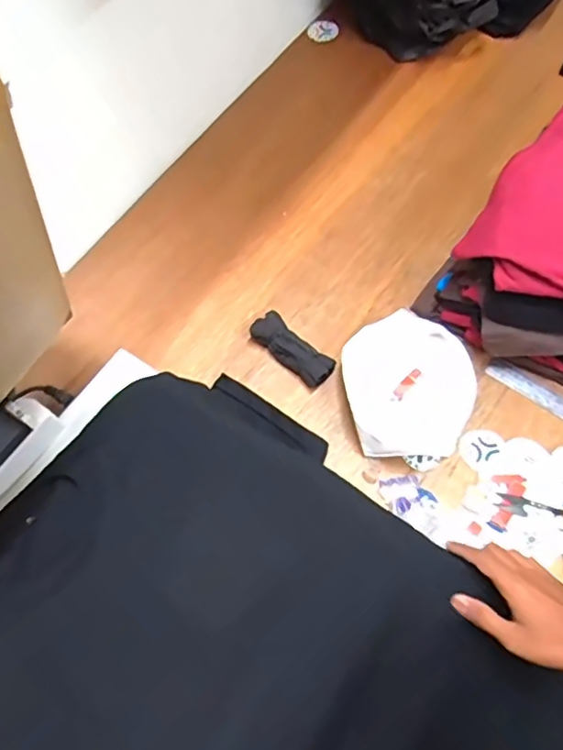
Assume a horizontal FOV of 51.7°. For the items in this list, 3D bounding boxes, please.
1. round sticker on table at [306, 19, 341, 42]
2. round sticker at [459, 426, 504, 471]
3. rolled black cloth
[{"bbox_3d":[0.078,-0.657,1.110,0.055,0.007,0.072,-45,61,-6],"label":"round sticker on table"},{"bbox_3d":[0.260,0.095,0.757,0.059,0.008,0.051,-37,70,-13],"label":"round sticker"},{"bbox_3d":[0.016,-0.036,0.807,0.125,0.032,0.047,39,73,17],"label":"rolled black cloth"}]

